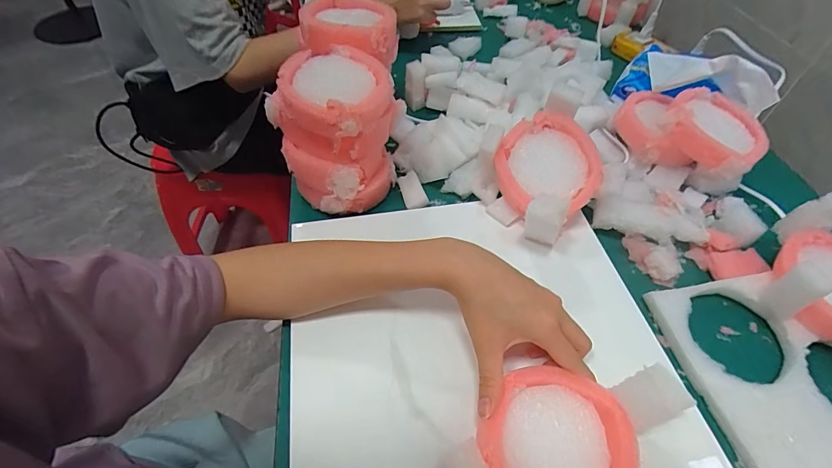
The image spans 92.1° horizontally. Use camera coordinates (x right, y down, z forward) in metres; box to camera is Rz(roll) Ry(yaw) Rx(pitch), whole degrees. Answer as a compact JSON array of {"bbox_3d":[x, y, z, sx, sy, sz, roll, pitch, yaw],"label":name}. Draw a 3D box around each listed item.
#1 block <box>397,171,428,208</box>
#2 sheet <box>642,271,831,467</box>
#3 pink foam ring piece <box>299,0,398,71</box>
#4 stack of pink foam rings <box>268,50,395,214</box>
[{"bbox_3d":[-0.005,-0.047,0.433,0.024,0.012,0.045,-26,58,5],"label":"block"},{"bbox_3d":[0.307,0.107,0.309,0.174,0.010,0.175,-11,53,-7],"label":"sheet"},{"bbox_3d":[-0.076,-0.221,0.433,0.101,0.049,0.109,-18,54,-16],"label":"pink foam ring piece"},{"bbox_3d":[-0.078,-0.099,0.400,0.099,0.127,0.103,27,57,20],"label":"stack of pink foam rings"}]

